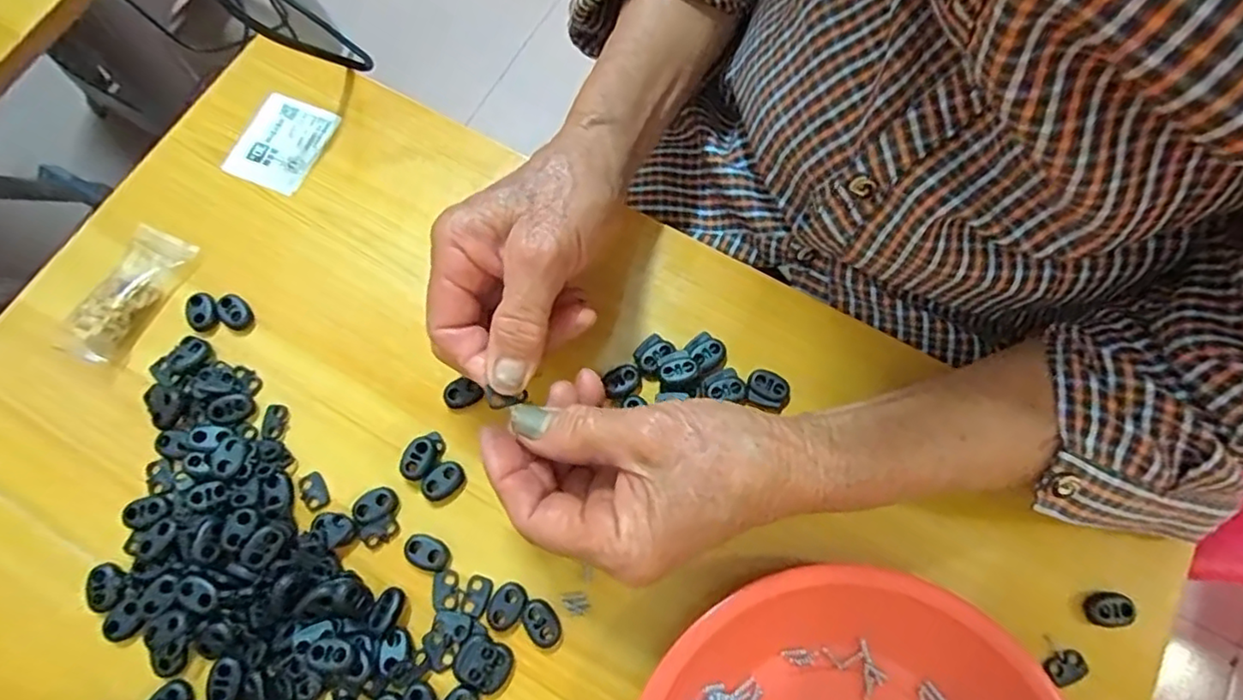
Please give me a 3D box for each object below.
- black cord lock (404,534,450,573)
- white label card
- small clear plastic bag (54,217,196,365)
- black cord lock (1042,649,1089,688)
[{"bbox_3d":[-0.094,0.098,0.308,0.022,0.004,0.015,25,74,8],"label":"black cord lock"},{"bbox_3d":[-0.204,-0.125,0.384,0.046,0.004,0.060,21,75,2],"label":"white label card"},{"bbox_3d":[-0.272,-0.032,0.347,0.033,0.018,0.078,25,74,8],"label":"small clear plastic bag"},{"bbox_3d":[0.203,0.145,0.292,0.018,0.004,0.012,-26,73,-8],"label":"black cord lock"}]

